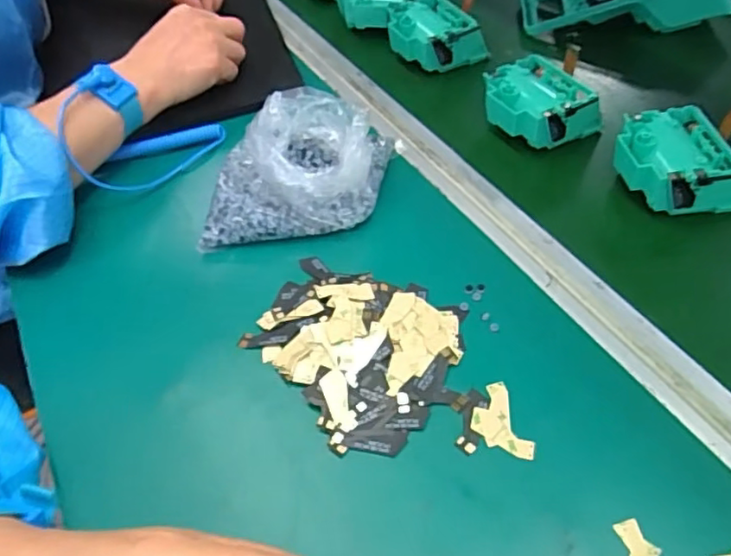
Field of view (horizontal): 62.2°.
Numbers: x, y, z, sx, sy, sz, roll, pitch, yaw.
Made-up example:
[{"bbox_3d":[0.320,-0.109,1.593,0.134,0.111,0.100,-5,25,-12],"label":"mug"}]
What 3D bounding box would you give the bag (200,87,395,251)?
[{"bbox_3d":[-0.048,-0.090,0.453,0.127,0.049,0.142,0,48,6],"label":"bag"}]

